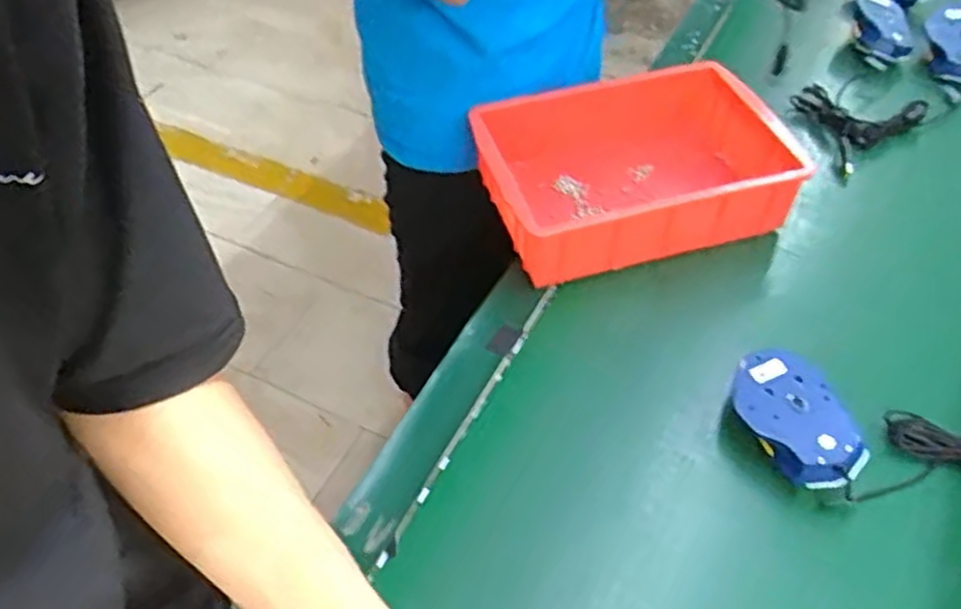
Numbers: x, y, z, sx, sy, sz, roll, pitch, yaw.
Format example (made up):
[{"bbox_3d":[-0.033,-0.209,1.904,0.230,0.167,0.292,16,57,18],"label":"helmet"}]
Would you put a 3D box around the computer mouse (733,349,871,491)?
[{"bbox_3d":[0.248,0.095,0.610,0.065,0.046,0.118,-14,49,-9],"label":"computer mouse"}]

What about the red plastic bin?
[{"bbox_3d":[0.155,-0.140,0.796,0.308,0.098,0.213,-10,53,-9],"label":"red plastic bin"}]

